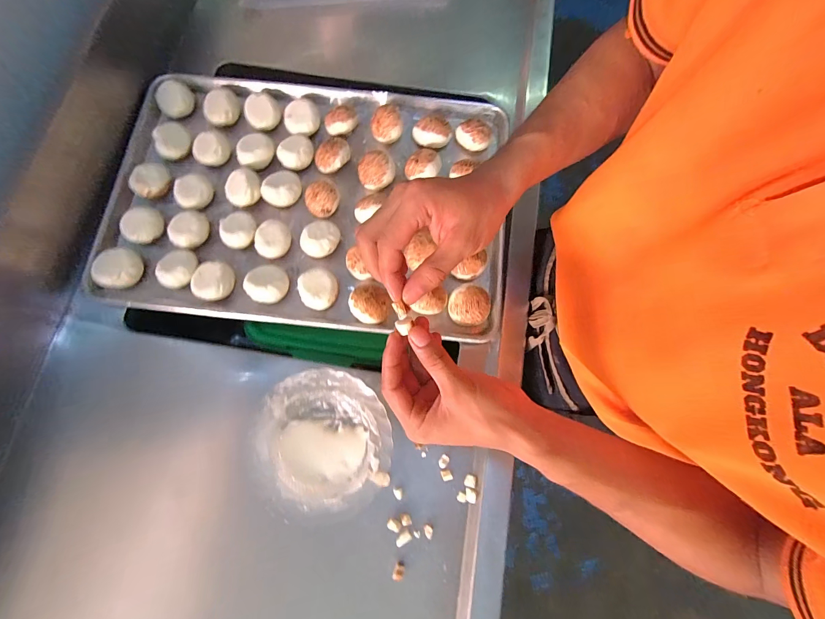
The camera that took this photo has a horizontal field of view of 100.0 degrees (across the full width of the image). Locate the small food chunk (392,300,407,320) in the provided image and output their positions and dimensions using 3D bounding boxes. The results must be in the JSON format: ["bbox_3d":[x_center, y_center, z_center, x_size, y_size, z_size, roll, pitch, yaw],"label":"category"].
[{"bbox_3d":[-0.009,0.000,0.261,0.008,0.007,0.013,-27,78,-7],"label":"small food chunk"}]

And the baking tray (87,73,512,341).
[{"bbox_3d":[-0.152,-0.172,0.536,0.580,0.052,0.398,6,76,1],"label":"baking tray"}]

